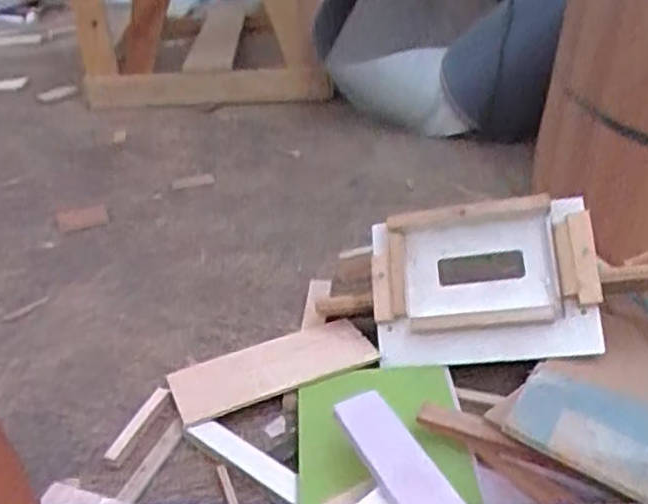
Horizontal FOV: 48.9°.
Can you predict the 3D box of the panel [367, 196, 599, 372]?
[{"bbox_3d":[0.195,0.037,0.889,0.271,0.197,0.031,-8,-8,16],"label":"panel"}]

